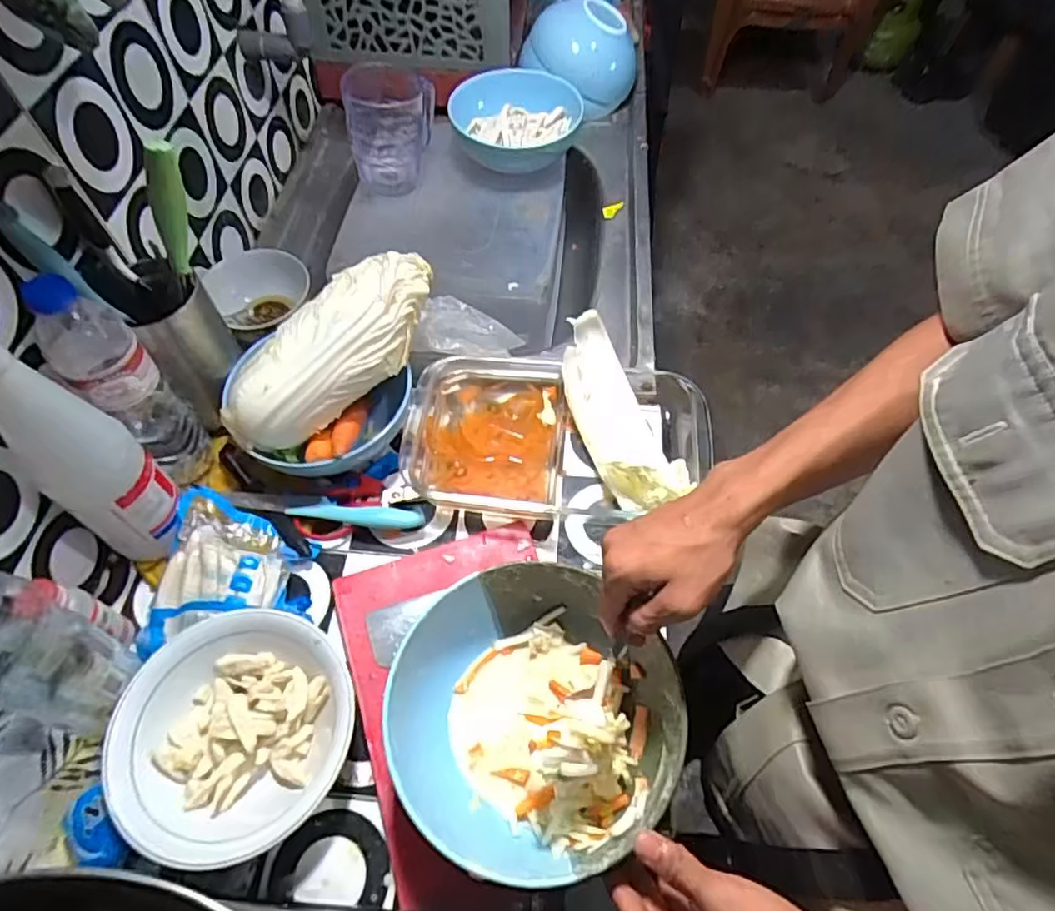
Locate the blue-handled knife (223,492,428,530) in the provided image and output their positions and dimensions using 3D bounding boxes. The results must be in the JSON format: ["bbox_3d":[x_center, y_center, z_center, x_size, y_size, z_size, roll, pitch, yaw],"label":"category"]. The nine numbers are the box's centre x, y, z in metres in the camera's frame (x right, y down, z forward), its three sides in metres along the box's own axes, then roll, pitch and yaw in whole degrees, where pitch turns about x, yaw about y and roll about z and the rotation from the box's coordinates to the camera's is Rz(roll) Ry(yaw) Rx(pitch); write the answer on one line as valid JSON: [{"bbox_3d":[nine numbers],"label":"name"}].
[{"bbox_3d":[-0.188,0.049,0.571,0.179,0.012,0.019,5,58,3],"label":"blue-handled knife"}]

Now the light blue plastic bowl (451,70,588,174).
[{"bbox_3d":[-0.011,-0.433,0.802,0.157,0.081,0.171,2,58,1],"label":"light blue plastic bowl"}]

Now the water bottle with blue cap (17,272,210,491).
[{"bbox_3d":[-0.329,-0.047,0.514,0.053,0.217,0.068,11,59,6],"label":"water bottle with blue cap"}]

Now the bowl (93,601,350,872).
[{"bbox_3d":[-0.216,0.205,0.459,0.157,0.047,0.165,0,58,0],"label":"bowl"}]

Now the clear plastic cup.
[{"bbox_3d":[-0.159,-0.386,0.737,0.100,0.123,0.084,-9,59,-6],"label":"clear plastic cup"}]

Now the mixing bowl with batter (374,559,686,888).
[{"bbox_3d":[0.001,0.185,0.440,0.185,0.089,0.192,0,58,0],"label":"mixing bowl with batter"}]

